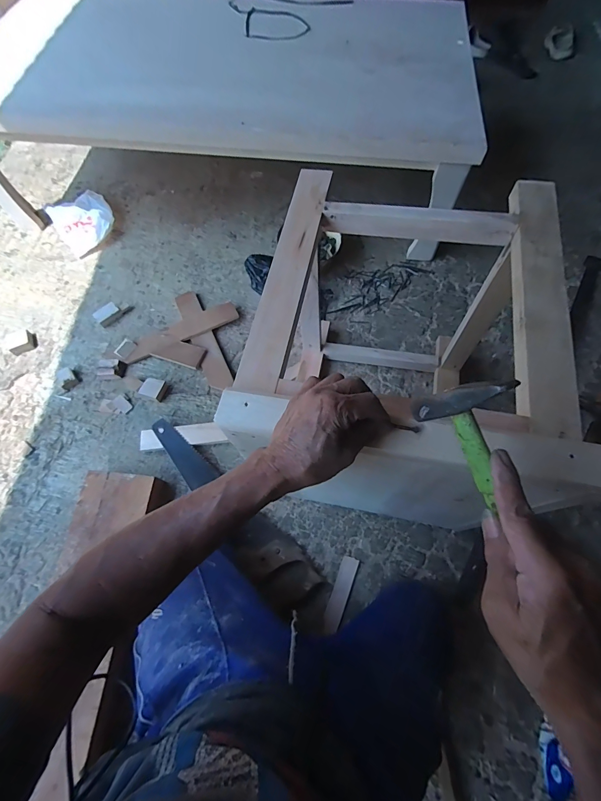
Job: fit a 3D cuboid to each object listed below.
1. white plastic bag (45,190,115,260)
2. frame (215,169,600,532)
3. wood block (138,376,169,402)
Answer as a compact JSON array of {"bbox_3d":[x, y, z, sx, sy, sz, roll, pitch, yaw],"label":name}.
[{"bbox_3d":[-0.701,-0.584,1.157,0.184,0.045,0.224,-35,70,-13],"label":"white plastic bag"},{"bbox_3d":[0.147,-0.054,0.667,0.405,0.486,0.469,7,67,4],"label":"frame"},{"bbox_3d":[-0.377,-0.033,0.915,0.056,0.022,0.054,18,69,9],"label":"wood block"}]

